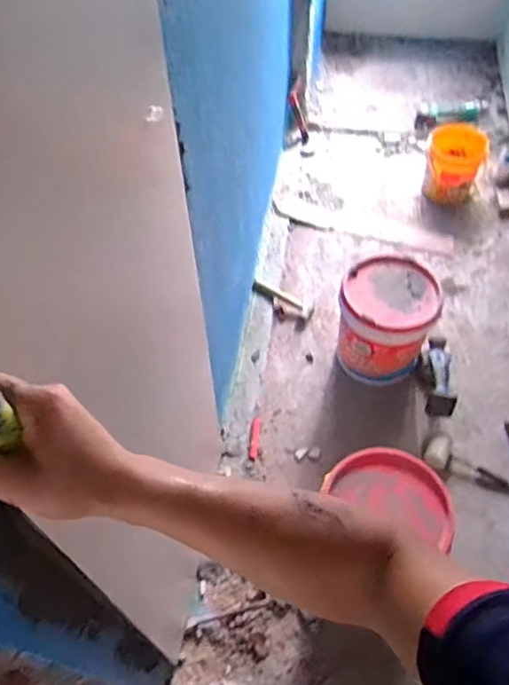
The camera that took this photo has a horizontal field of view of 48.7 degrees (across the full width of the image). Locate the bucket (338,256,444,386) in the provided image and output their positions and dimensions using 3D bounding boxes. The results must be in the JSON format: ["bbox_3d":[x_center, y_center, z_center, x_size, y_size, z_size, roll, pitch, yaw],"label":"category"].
[{"bbox_3d":[0.425,-0.080,1.823,0.288,0.301,0.316,-1,54,1],"label":"bucket"}]

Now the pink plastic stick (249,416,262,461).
[{"bbox_3d":[0.002,0.310,1.827,0.027,0.014,0.138,5,68,5],"label":"pink plastic stick"}]

